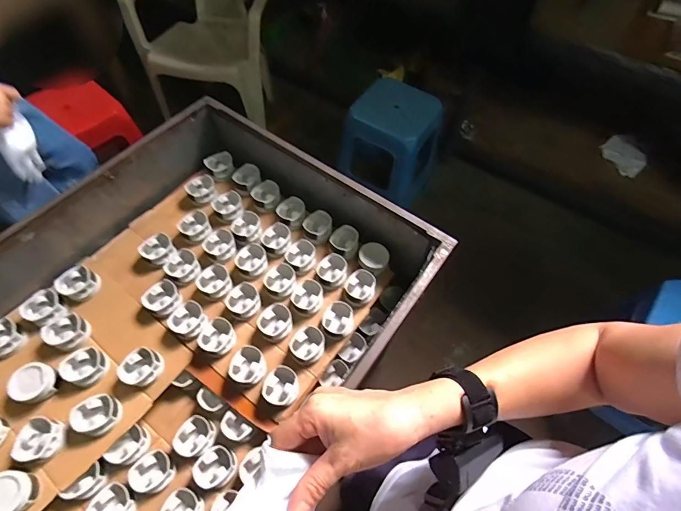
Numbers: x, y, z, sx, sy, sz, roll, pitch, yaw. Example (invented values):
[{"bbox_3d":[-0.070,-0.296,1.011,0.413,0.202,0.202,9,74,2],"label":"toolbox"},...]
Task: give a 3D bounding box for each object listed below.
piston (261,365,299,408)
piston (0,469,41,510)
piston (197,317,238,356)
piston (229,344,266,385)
[{"bbox_3d":[-0.126,0.283,0.830,0.073,0.052,0.076,1,59,-2],"label":"piston"},{"bbox_3d":[-0.607,0.437,0.708,0.078,0.064,0.078,1,59,-2],"label":"piston"},{"bbox_3d":[-0.277,0.188,0.883,0.074,0.053,0.076,1,59,-2],"label":"piston"},{"bbox_3d":[-0.203,0.244,0.851,0.076,0.057,0.076,1,59,-2],"label":"piston"}]

